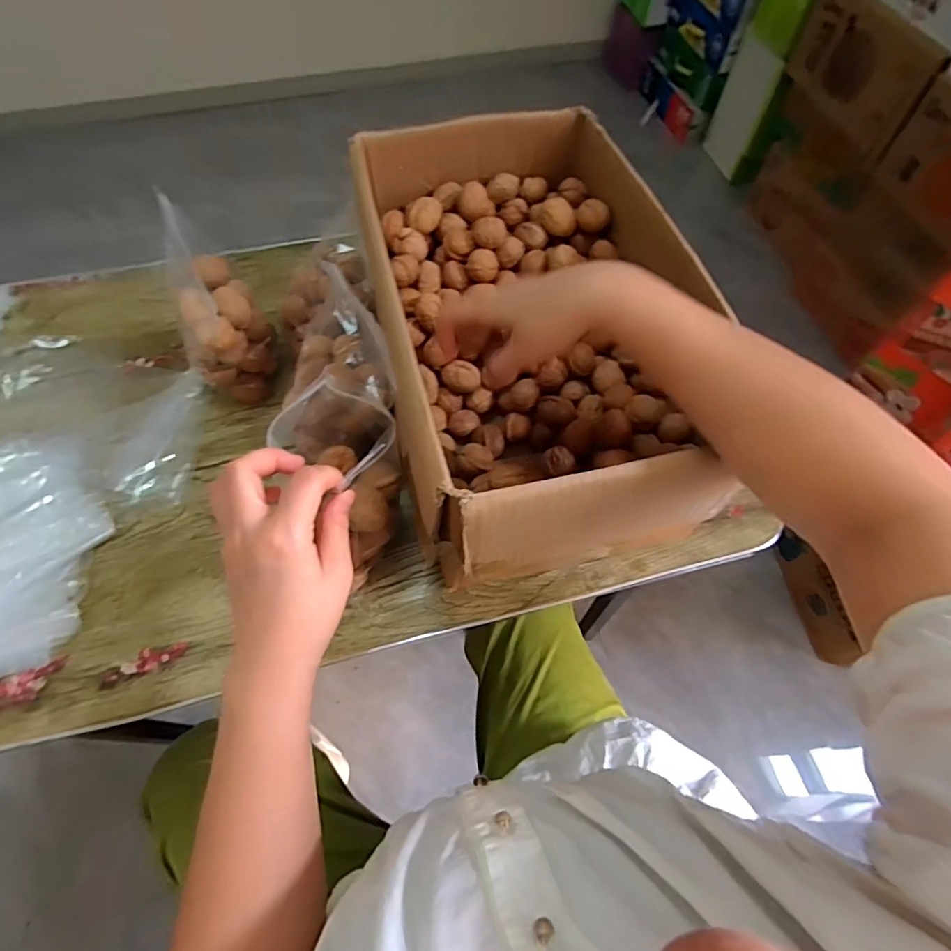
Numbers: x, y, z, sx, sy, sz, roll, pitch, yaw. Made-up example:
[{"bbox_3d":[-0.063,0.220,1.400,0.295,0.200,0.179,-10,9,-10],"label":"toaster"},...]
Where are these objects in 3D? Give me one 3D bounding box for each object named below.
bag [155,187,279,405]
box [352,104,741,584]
[{"bbox_3d":[-0.251,-0.152,0.529,0.086,0.171,0.105,-31,66,-17],"label":"bag"},{"bbox_3d":[0.051,-0.137,0.508,0.254,0.173,0.421,-13,62,-8],"label":"box"}]

